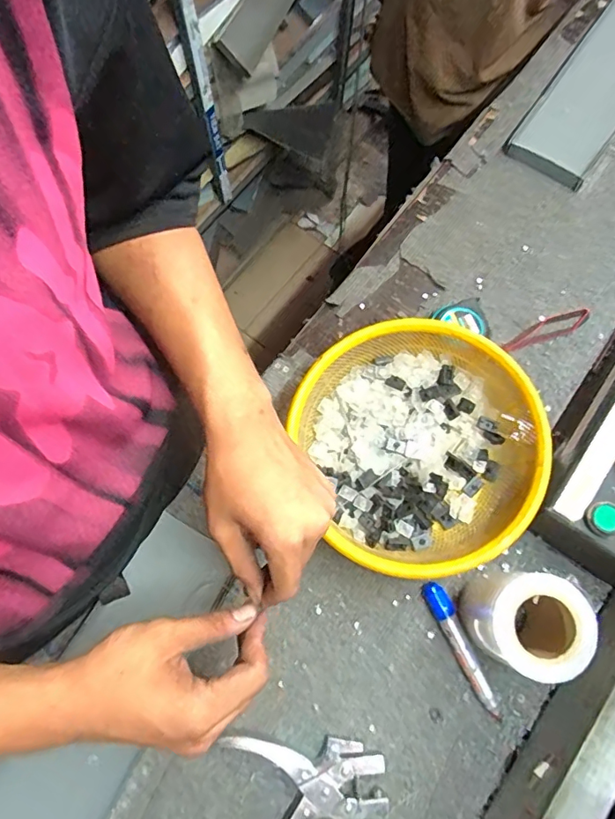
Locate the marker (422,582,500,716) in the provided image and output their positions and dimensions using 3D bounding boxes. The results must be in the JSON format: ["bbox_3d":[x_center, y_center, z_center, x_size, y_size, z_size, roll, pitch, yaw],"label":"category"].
[{"bbox_3d":[0.146,0.224,0.481,0.020,0.015,0.125,-26,75,-6],"label":"marker"}]

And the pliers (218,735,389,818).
[{"bbox_3d":[-0.005,0.340,0.454,0.147,0.016,0.094,-5,73,0],"label":"pliers"}]

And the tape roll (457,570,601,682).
[{"bbox_3d":[0.185,0.184,0.446,0.078,0.103,0.076,0,74,1],"label":"tape roll"}]

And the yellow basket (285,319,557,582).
[{"bbox_3d":[0.106,0.034,0.496,0.214,0.097,0.222,0,74,1],"label":"yellow basket"}]

